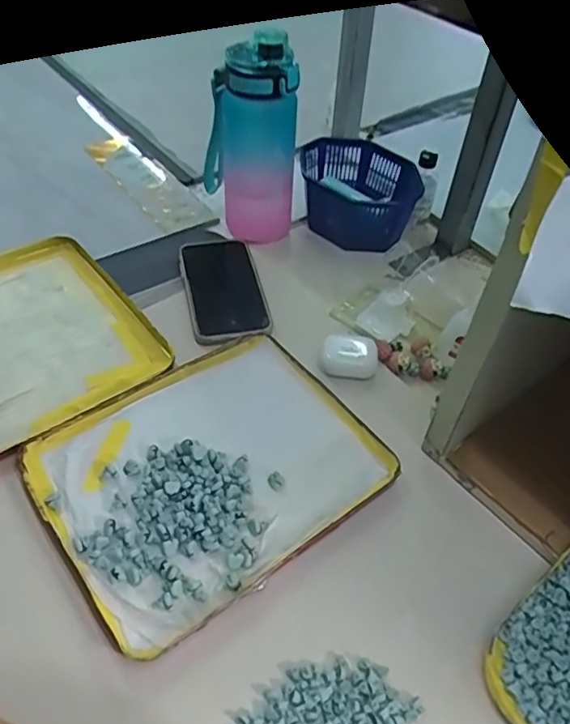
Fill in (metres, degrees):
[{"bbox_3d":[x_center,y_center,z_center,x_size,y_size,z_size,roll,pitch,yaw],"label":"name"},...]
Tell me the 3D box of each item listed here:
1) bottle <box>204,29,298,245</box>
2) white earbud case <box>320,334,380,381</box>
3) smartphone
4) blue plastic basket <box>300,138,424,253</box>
[{"bbox_3d":[-0.039,-0.242,0.654,0.097,0.221,0.069,-4,50,-5],"label":"bottle"},{"bbox_3d":[0.061,-0.005,0.559,0.054,0.027,0.045,2,49,0],"label":"white earbud case"},{"bbox_3d":[-0.065,-0.080,0.617,0.078,0.011,0.164,-8,47,-11],"label":"smartphone"},{"bbox_3d":[0.088,-0.211,0.723,0.129,0.067,0.151,0,49,-1],"label":"blue plastic basket"}]

